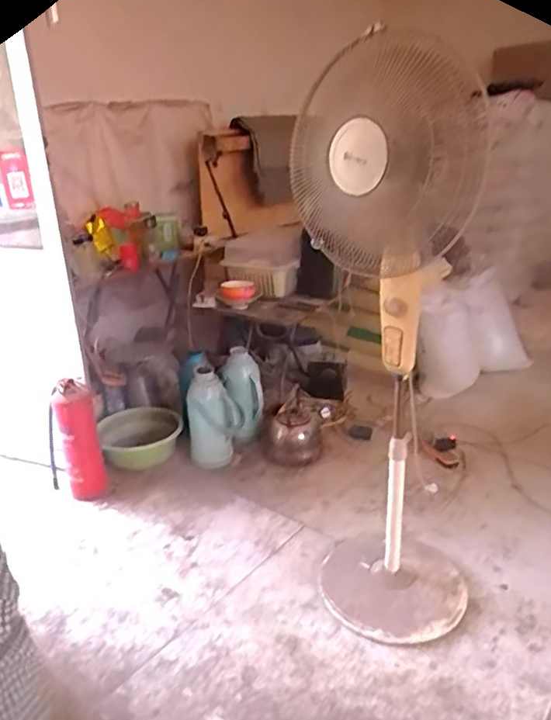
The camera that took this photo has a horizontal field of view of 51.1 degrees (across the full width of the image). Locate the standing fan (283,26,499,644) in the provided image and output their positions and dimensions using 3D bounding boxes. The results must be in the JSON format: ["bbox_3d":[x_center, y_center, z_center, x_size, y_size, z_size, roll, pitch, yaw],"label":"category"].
[{"bbox_3d":[0.261,0.021,1.355,0.346,1.314,0.374,-6,22,-6],"label":"standing fan"}]

